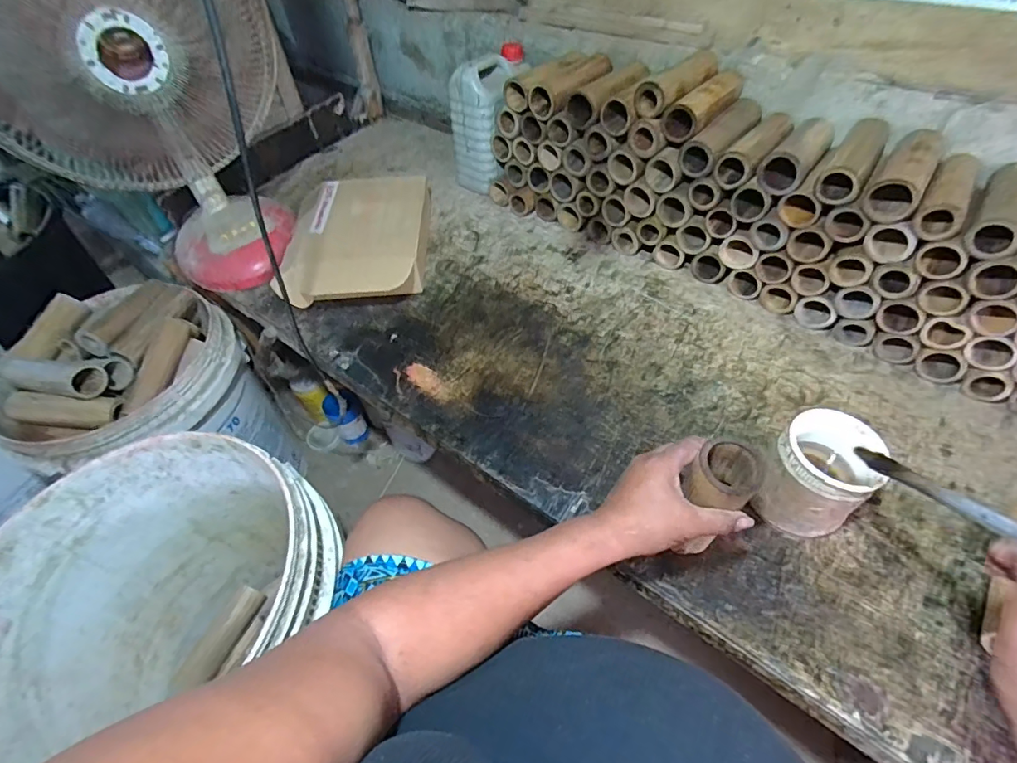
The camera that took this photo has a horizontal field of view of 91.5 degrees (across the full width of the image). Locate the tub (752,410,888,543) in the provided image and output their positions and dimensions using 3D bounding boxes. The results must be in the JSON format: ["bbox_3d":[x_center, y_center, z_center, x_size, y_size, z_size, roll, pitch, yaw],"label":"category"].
[{"bbox_3d":[0.345,0.106,0.552,0.103,0.116,0.100,-2,50,2],"label":"tub"}]

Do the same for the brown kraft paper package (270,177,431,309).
[{"bbox_3d":[-0.271,-0.264,0.902,0.248,0.081,0.326,-4,54,-3],"label":"brown kraft paper package"}]

